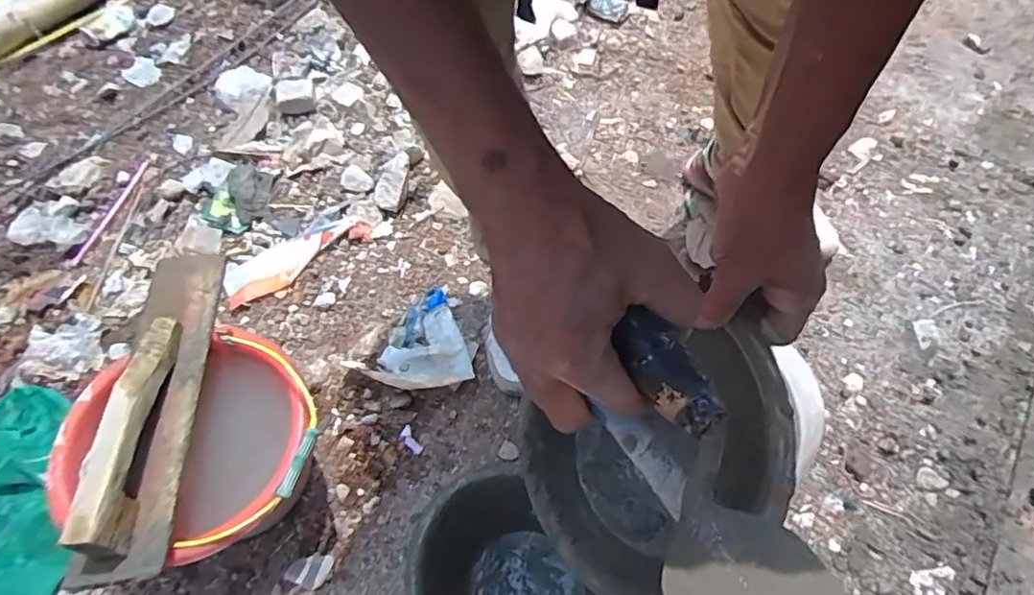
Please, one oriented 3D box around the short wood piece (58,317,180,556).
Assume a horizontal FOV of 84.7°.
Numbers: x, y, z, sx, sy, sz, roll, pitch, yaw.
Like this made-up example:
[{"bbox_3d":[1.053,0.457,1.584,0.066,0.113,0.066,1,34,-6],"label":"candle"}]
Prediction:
[{"bbox_3d":[-0.431,0.134,0.629,0.037,0.072,0.274,-8,59,0],"label":"short wood piece"}]

